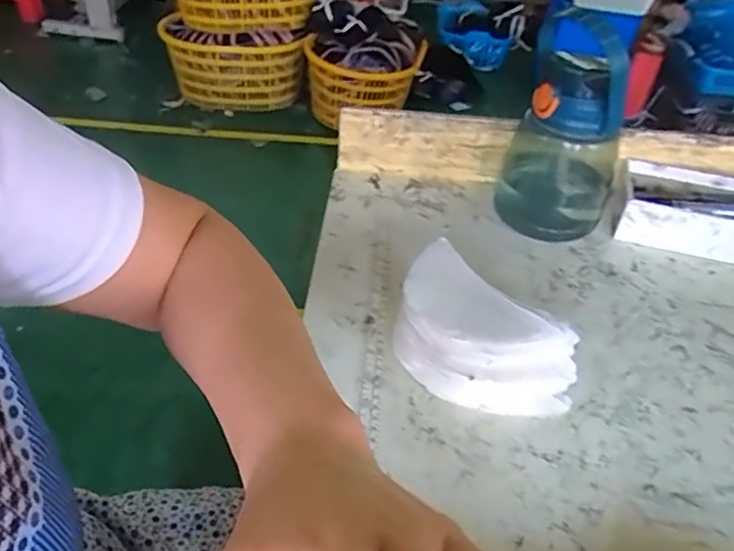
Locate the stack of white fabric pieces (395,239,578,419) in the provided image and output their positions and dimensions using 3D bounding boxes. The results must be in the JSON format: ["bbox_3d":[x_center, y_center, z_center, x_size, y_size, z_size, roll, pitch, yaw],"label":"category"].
[{"bbox_3d":[0.085,0.048,0.484,0.099,0.073,0.165,-28,50,-32],"label":"stack of white fabric pieces"}]

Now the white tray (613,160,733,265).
[{"bbox_3d":[0.378,-0.069,0.662,0.187,0.052,0.111,16,42,13],"label":"white tray"}]

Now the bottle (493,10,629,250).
[{"bbox_3d":[0.208,-0.146,0.612,0.113,0.214,0.105,17,42,14],"label":"bottle"}]

